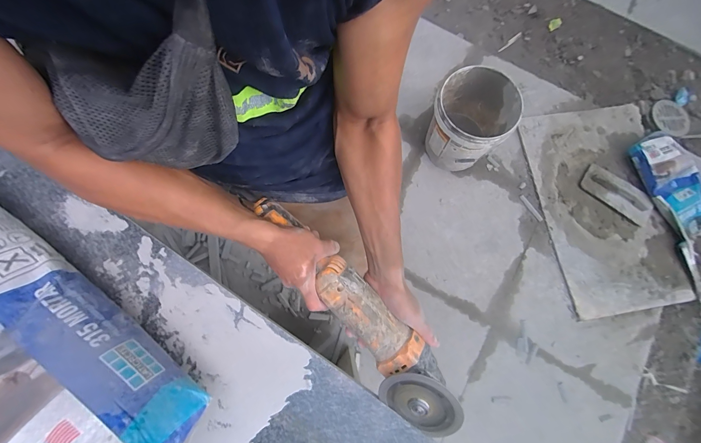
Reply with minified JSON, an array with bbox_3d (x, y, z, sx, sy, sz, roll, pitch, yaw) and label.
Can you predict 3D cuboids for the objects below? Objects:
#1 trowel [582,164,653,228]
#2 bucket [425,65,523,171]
[{"bbox_3d":[1.164,-0.121,1.302,0.299,0.057,0.136,40,78,6],"label":"trowel"},{"bbox_3d":[0.478,-0.402,1.242,0.294,0.327,0.320,1,77,-3],"label":"bucket"}]

